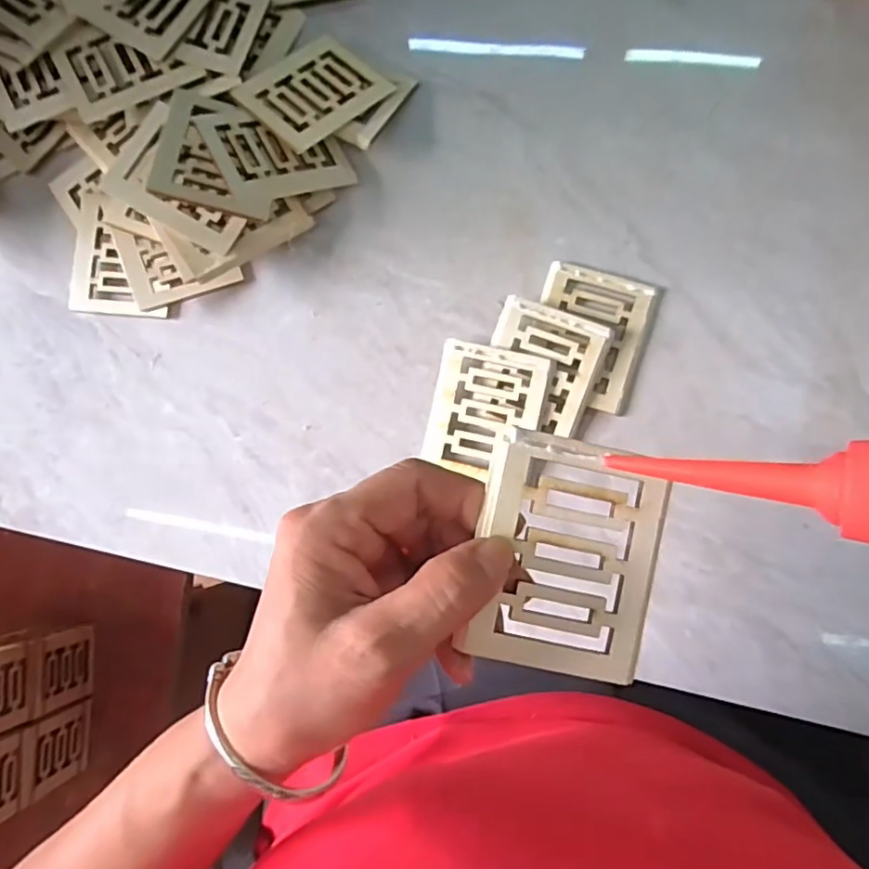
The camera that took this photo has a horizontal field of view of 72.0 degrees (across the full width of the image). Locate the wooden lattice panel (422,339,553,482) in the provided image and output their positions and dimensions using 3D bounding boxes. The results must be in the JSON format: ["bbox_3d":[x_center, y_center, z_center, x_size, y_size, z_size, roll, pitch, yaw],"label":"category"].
[{"bbox_3d":[0.031,-0.014,0.364,0.065,0.013,0.077,14,87,7],"label":"wooden lattice panel"}]

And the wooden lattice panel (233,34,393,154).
[{"bbox_3d":[-0.077,-0.218,0.381,0.066,0.006,0.080,42,73,9],"label":"wooden lattice panel"}]

